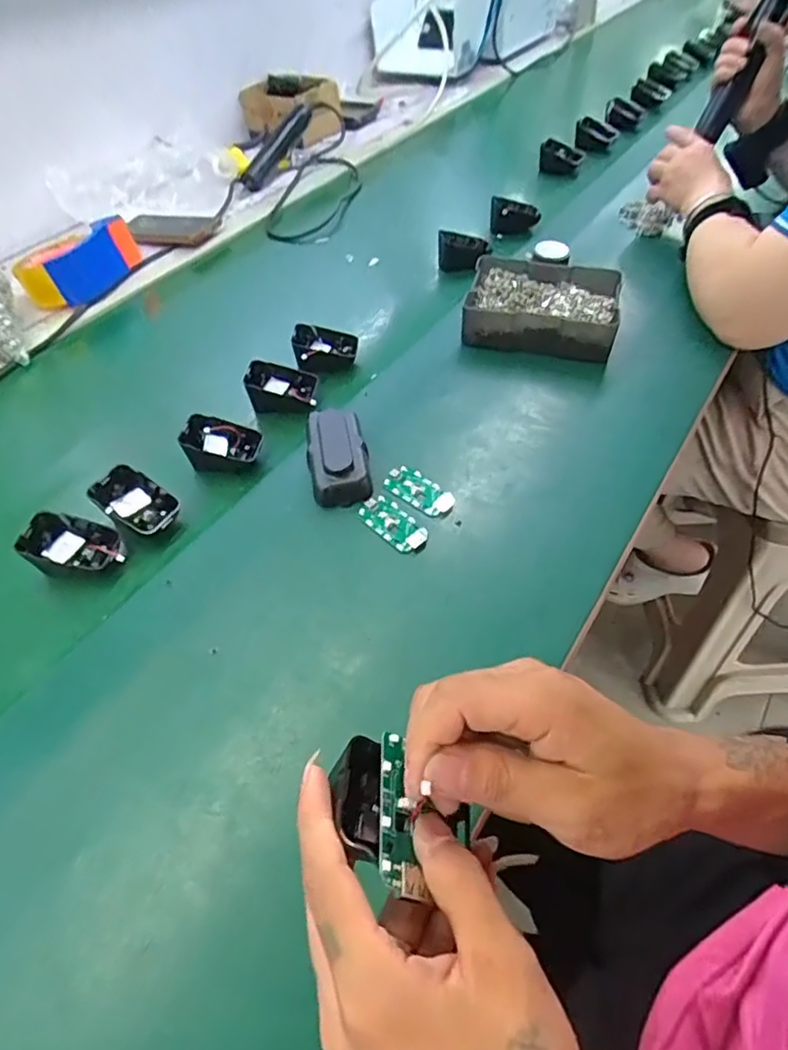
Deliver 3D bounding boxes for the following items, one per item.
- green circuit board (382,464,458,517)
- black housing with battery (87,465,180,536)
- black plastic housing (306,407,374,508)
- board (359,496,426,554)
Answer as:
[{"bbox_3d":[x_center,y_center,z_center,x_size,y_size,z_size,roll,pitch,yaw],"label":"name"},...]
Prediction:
[{"bbox_3d":[0.022,-0.029,0.504,0.062,0.006,0.031,32,60,28],"label":"green circuit board"},{"bbox_3d":[-0.216,-0.021,0.492,0.064,0.026,0.045,28,58,25],"label":"black housing with battery"},{"bbox_3d":[-0.049,-0.062,0.521,0.051,0.027,0.106,-7,50,0],"label":"black plastic housing"},{"bbox_3d":[-0.001,-0.002,0.483,0.030,0.005,0.064,-36,56,-22],"label":"board"}]

